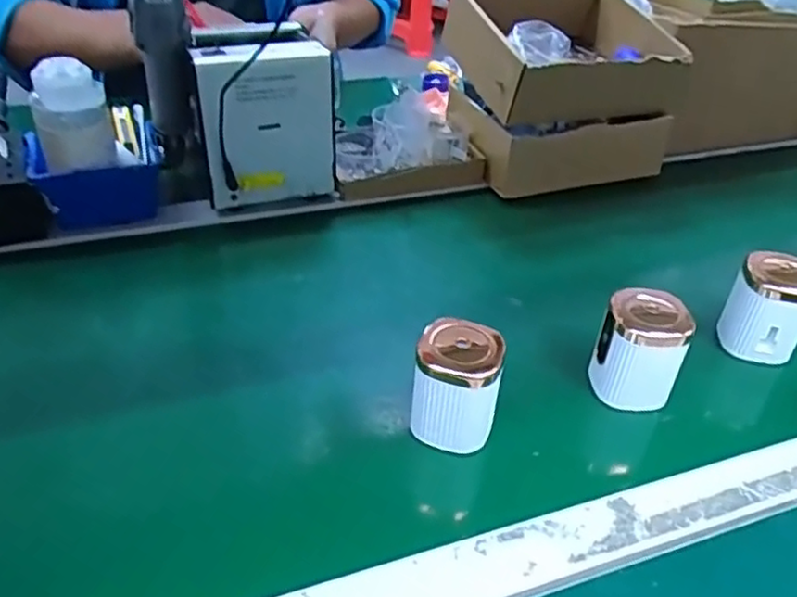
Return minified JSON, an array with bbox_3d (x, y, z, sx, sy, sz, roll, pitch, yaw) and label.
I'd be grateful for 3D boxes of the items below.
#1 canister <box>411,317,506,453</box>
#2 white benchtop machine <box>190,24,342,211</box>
[{"bbox_3d":[0.040,0.057,0.461,0.055,0.076,0.053,14,38,13],"label":"canister"},{"bbox_3d":[-0.134,-0.179,0.676,0.126,0.149,0.126,-11,34,-17],"label":"white benchtop machine"}]

